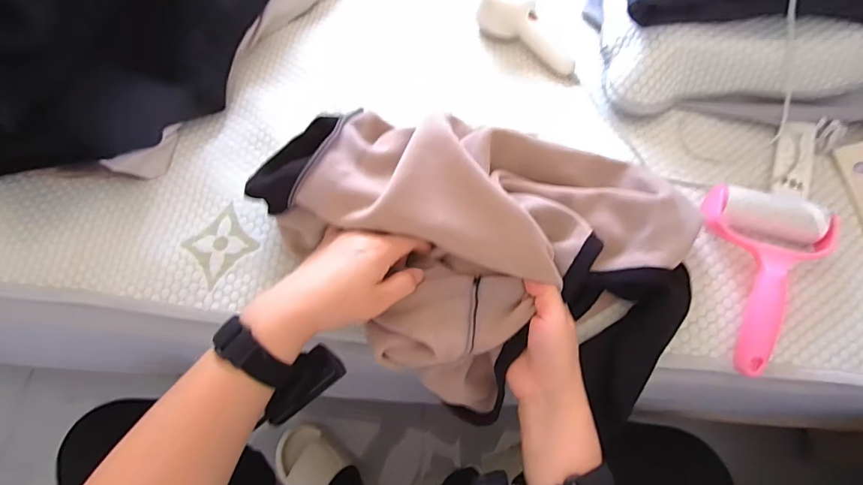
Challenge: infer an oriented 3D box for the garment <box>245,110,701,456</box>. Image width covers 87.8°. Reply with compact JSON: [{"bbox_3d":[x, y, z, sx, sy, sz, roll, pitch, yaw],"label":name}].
[{"bbox_3d":[0.038,0.011,0.423,0.408,0.137,0.254,8,65,3],"label":"garment"}]

